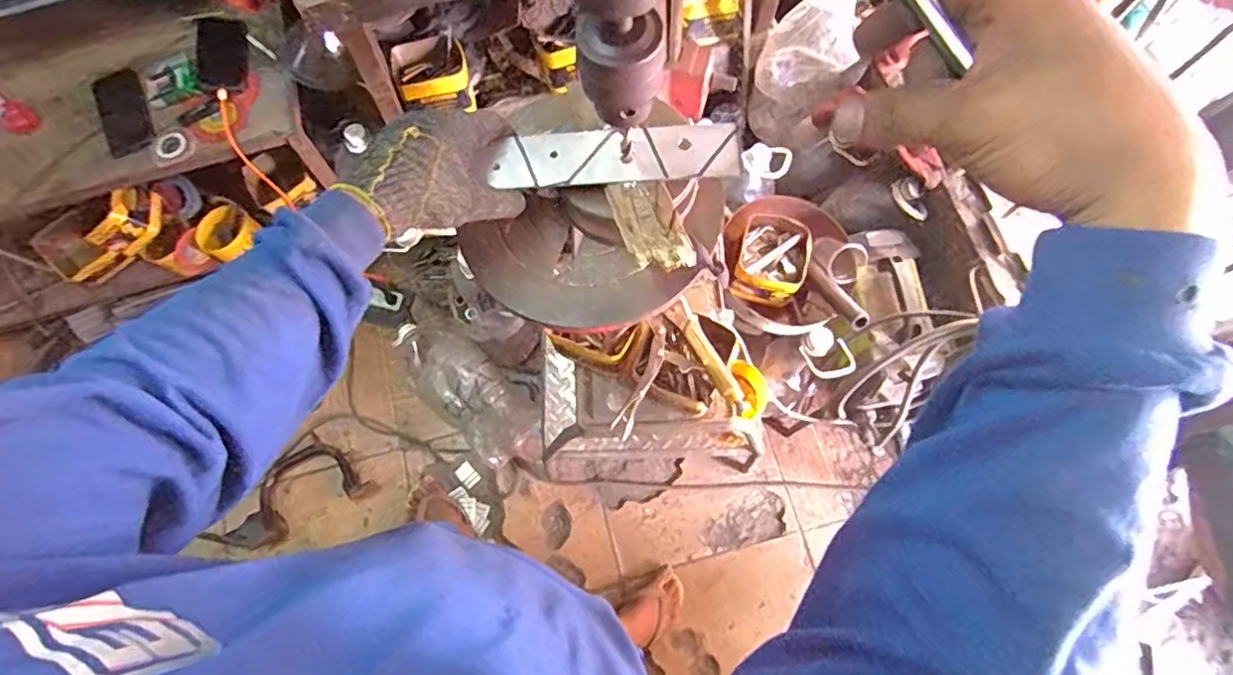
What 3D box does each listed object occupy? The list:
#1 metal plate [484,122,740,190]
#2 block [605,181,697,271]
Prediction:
[{"bbox_3d":[0.001,-0.149,0.510,0.194,0.007,0.048,-1,81,4],"label":"metal plate"},{"bbox_3d":[0.027,-0.092,0.499,0.046,0.017,0.083,-21,73,-6],"label":"block"}]

